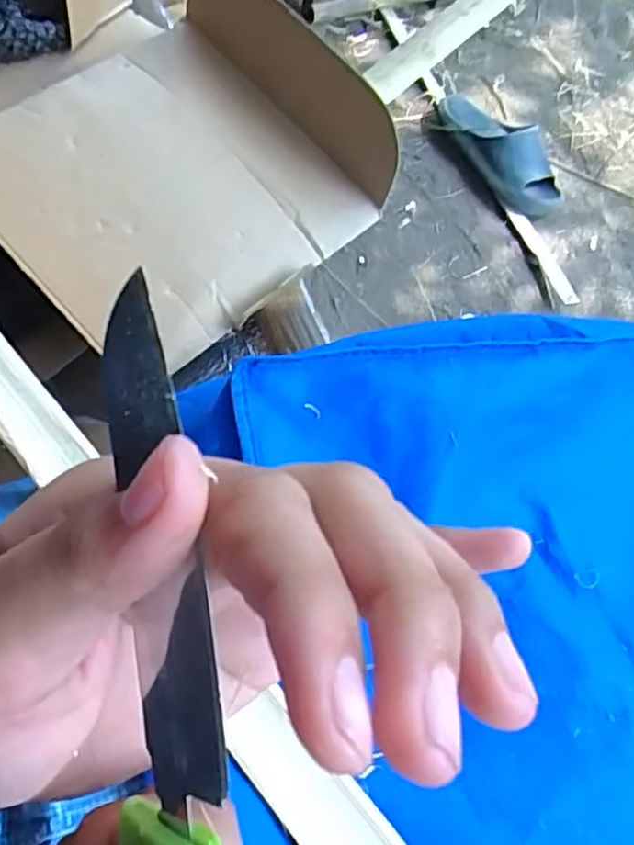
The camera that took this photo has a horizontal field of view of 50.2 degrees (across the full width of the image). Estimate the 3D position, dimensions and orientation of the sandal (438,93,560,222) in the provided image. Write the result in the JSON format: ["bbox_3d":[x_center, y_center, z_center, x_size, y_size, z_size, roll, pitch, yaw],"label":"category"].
[{"bbox_3d":[0.324,-0.496,1.250,0.127,0.078,0.297,-36,72,-13],"label":"sandal"}]

